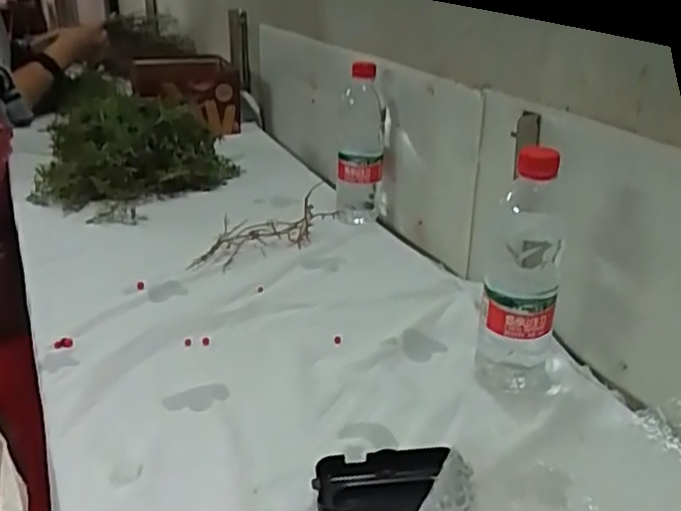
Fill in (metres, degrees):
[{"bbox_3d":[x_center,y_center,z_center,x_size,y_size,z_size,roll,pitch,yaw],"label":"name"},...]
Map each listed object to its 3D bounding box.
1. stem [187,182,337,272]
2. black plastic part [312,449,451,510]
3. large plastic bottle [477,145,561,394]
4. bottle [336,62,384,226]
[{"bbox_3d":[-0.100,-0.037,0.878,0.209,0.057,0.065,-18,31,-32],"label":"stem"},{"bbox_3d":[0.029,0.164,0.490,0.093,0.026,0.047,-3,26,-8],"label":"black plastic part"},{"bbox_3d":[0.153,0.022,0.575,0.066,0.208,0.064,9,27,16],"label":"large plastic bottle"},{"bbox_3d":[0.028,-0.141,0.917,0.068,0.208,0.078,1,26,1],"label":"bottle"}]

